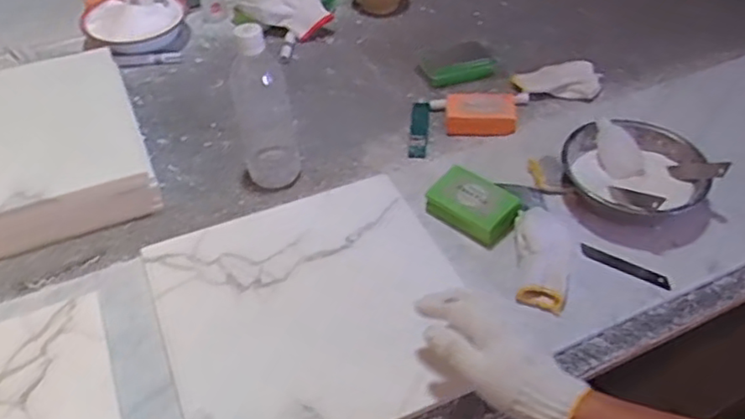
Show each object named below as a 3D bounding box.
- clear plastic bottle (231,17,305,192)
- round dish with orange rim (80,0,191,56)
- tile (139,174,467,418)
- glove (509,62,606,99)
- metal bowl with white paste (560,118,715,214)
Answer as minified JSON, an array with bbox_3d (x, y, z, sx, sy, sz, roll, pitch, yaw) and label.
[{"bbox_3d":[-0.128,-0.122,0.775,0.073,0.204,0.081,-13,47,-10],"label":"clear plastic bottle"},{"bbox_3d":[-0.388,-0.308,1.071,0.163,0.054,0.143,-19,48,-16],"label":"round dish with orange rim"},{"bbox_3d":[-0.060,0.094,0.674,0.298,0.015,0.289,-18,50,-17],"label":"tile"},{"bbox_3d":[0.273,-0.191,0.958,0.124,0.029,0.057,2,46,5],"label":"glove"},{"bbox_3d":[0.310,-0.040,0.783,0.144,0.064,0.151,-1,46,1],"label":"metal bowl with white paste"}]

